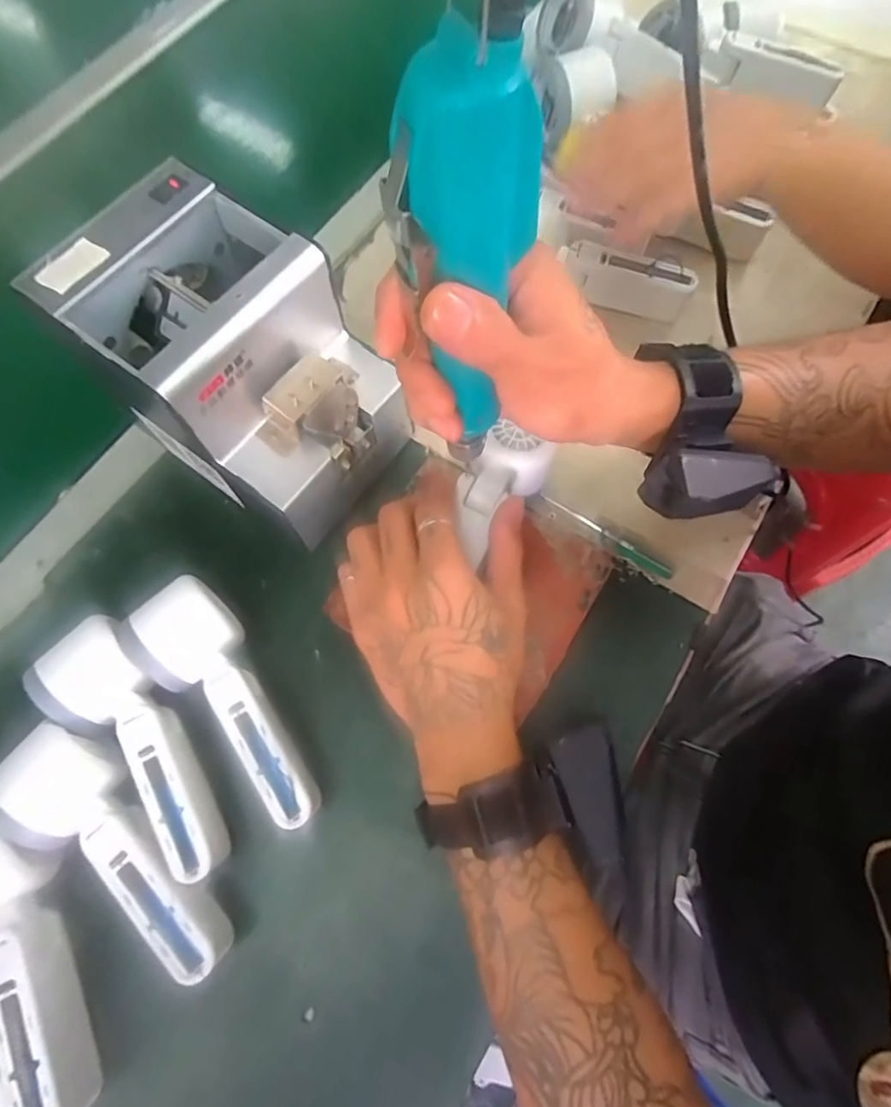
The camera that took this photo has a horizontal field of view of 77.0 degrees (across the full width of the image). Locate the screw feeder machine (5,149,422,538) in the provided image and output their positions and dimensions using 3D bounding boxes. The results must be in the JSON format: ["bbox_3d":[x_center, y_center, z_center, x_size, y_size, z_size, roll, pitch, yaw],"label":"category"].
[{"bbox_3d":[-0.124,-0.115,0.369,0.179,0.147,0.124,36,75,12],"label":"screw feeder machine"}]

